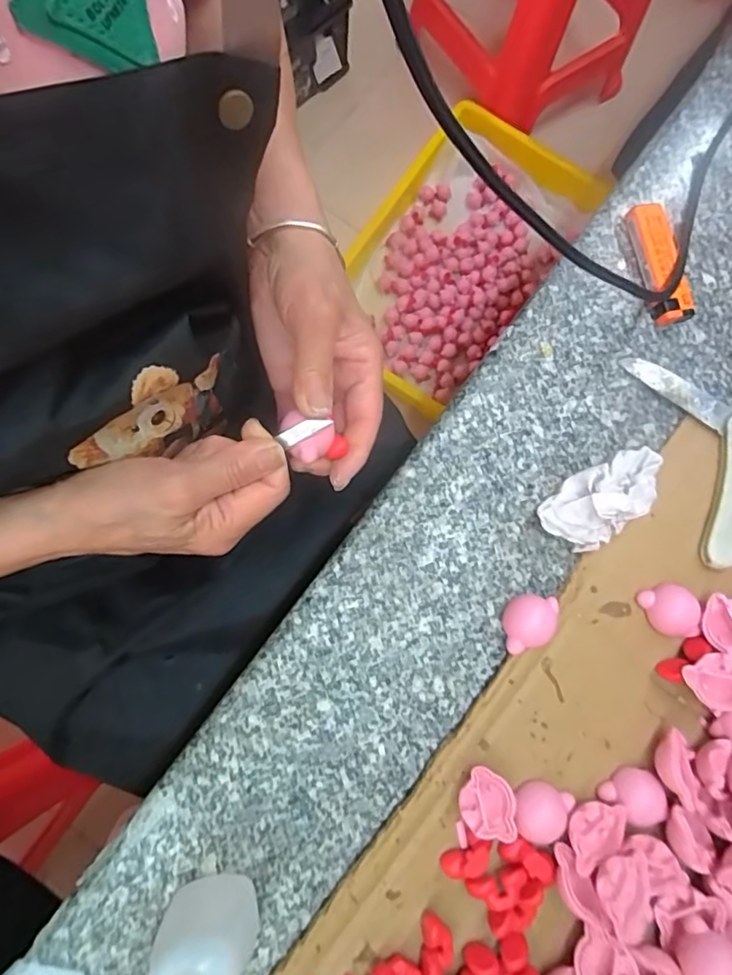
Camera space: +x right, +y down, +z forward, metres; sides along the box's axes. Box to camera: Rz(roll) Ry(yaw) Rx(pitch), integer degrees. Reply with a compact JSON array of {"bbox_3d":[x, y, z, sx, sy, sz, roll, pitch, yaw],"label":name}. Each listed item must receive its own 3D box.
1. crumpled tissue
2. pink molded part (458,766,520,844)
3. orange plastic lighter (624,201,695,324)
[{"bbox_3d":[0.140,0.004,0.318,0.075,0.030,0.039,-36,84,-9],"label":"crumpled tissue"},{"bbox_3d":[0.063,0.164,0.285,0.028,0.015,0.034,-2,77,-1],"label":"pink molded part"},{"bbox_3d":[0.190,-0.146,0.357,0.027,0.016,0.080,-11,77,-3],"label":"orange plastic lighter"}]

